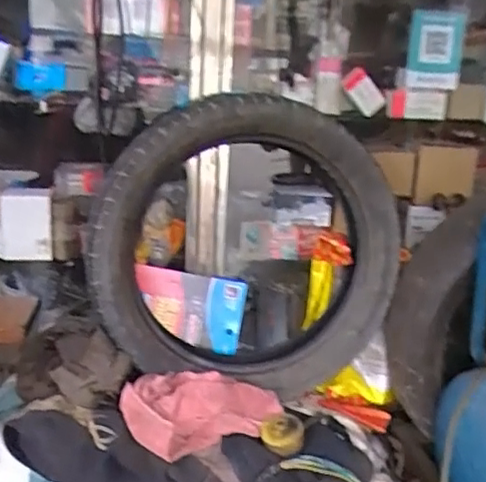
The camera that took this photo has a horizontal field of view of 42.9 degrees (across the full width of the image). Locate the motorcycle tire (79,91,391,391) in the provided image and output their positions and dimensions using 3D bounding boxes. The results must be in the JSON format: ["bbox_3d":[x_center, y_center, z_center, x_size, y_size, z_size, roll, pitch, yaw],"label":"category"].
[{"bbox_3d":[0.012,0.009,1.121,0.561,0.499,0.135,-2,15,-17],"label":"motorcycle tire"}]

